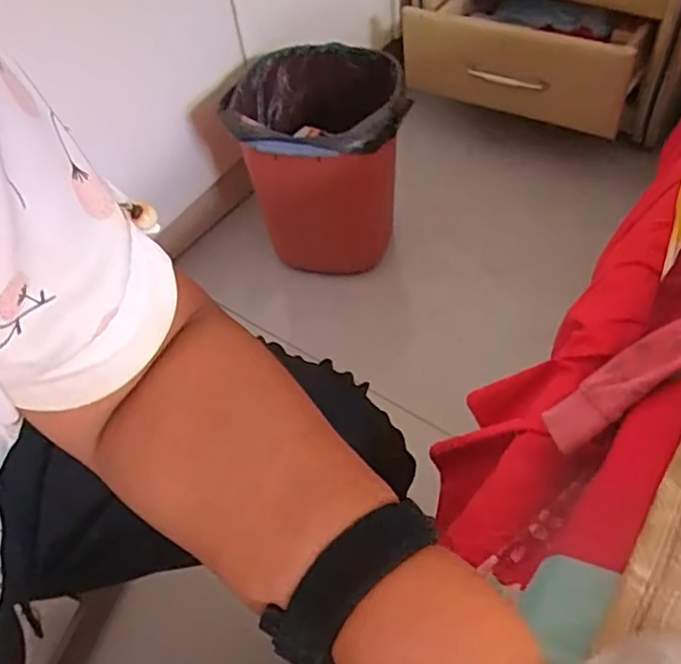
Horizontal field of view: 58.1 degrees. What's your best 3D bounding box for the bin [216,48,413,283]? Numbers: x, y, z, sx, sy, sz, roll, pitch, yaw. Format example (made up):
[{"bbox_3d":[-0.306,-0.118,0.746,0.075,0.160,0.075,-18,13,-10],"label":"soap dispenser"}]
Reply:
[{"bbox_3d":[-0.023,-0.278,0.947,0.221,0.244,0.253,2,53,8],"label":"bin"}]

